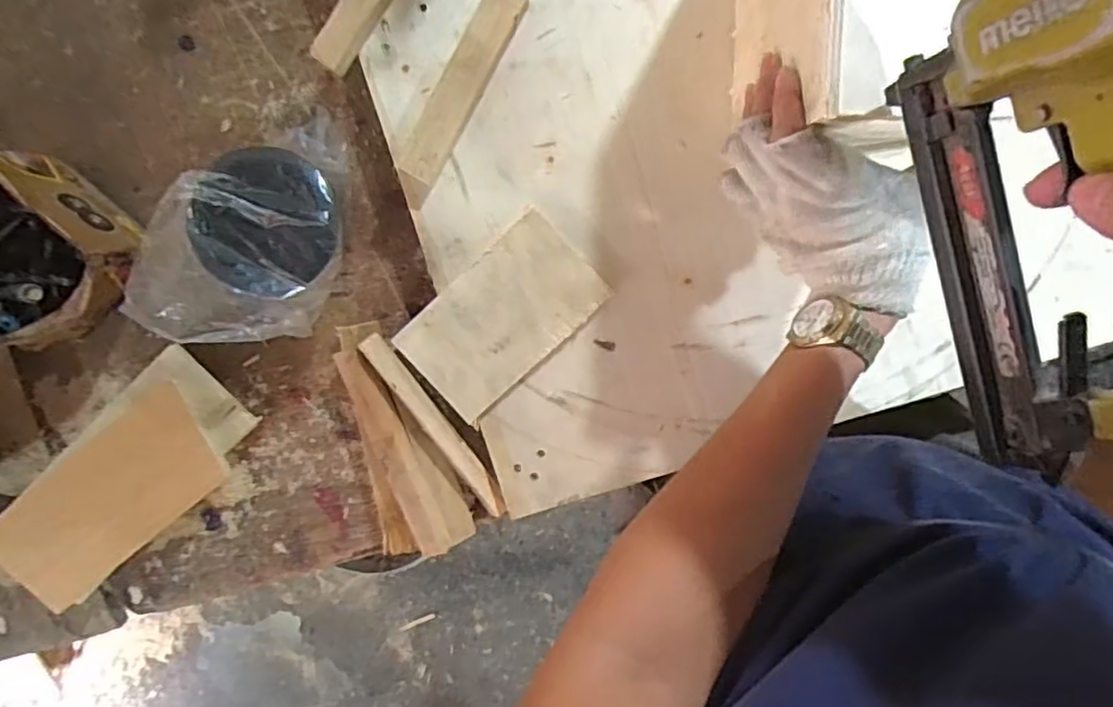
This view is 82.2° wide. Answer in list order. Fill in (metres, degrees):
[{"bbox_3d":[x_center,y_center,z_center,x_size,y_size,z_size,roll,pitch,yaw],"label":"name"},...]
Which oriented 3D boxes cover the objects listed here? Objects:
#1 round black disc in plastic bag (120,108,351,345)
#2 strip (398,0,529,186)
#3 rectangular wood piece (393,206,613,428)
[{"bbox_3d":[-0.238,-0.092,0.488,0.150,0.085,0.160,0,96,-1],"label":"round black disc in plastic bag"},{"bbox_3d":[-0.069,-0.200,0.474,0.030,0.025,0.153,30,95,-4],"label":"strip"},{"bbox_3d":[-0.042,-0.029,0.505,0.152,0.011,0.092,-43,95,3],"label":"rectangular wood piece"}]

